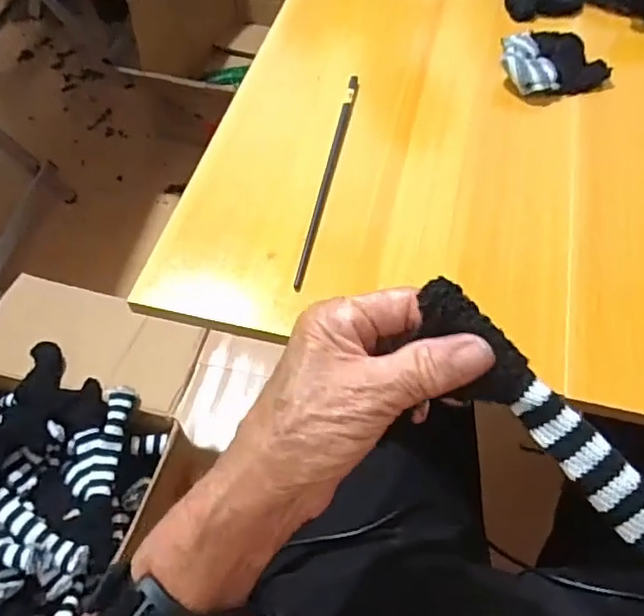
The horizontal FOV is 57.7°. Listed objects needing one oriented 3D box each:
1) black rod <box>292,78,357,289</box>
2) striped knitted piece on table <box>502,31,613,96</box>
[{"bbox_3d":[0.006,-0.111,0.470,0.008,0.009,0.234,10,58,7],"label":"black rod"},{"bbox_3d":[0.207,-0.229,0.537,0.094,0.023,0.078,-14,58,-8],"label":"striped knitted piece on table"}]

